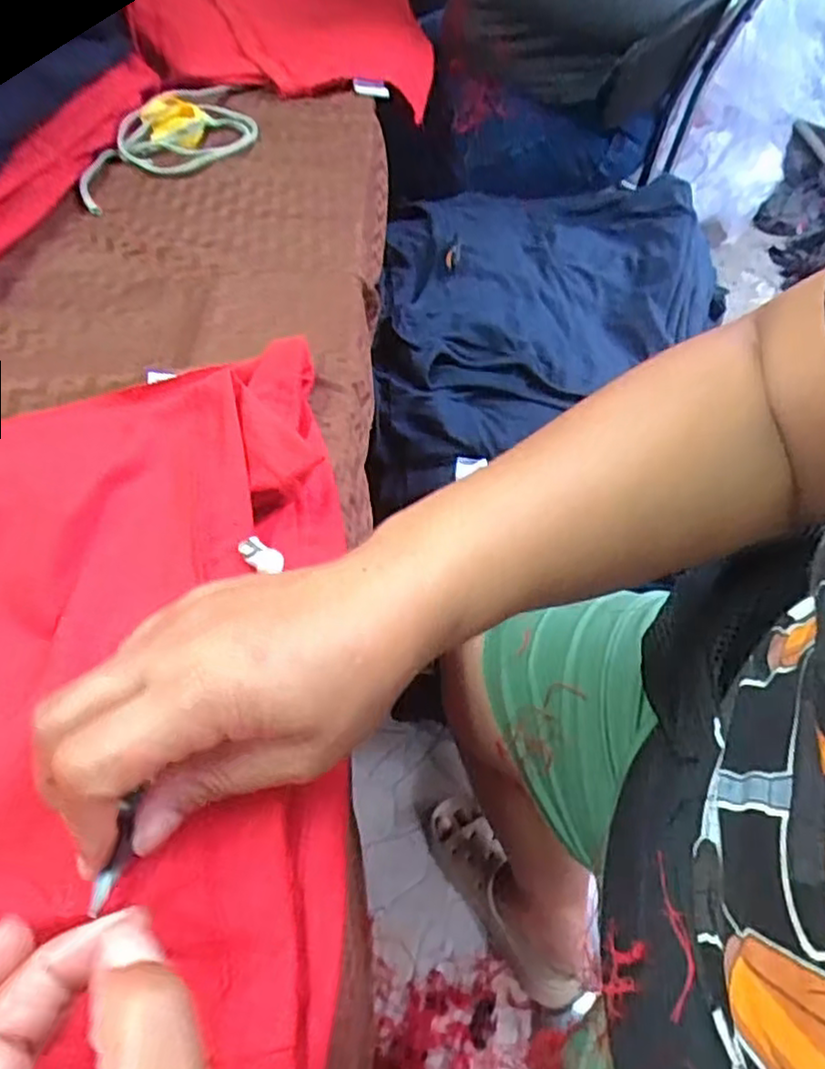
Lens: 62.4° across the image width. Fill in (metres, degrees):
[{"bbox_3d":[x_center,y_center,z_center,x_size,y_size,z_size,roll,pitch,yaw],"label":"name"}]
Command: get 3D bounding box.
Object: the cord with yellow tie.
[{"bbox_3d":[-0.224,-0.351,0.598,0.185,0.015,0.132,-35,60,-21],"label":"cord with yellow tie"}]

